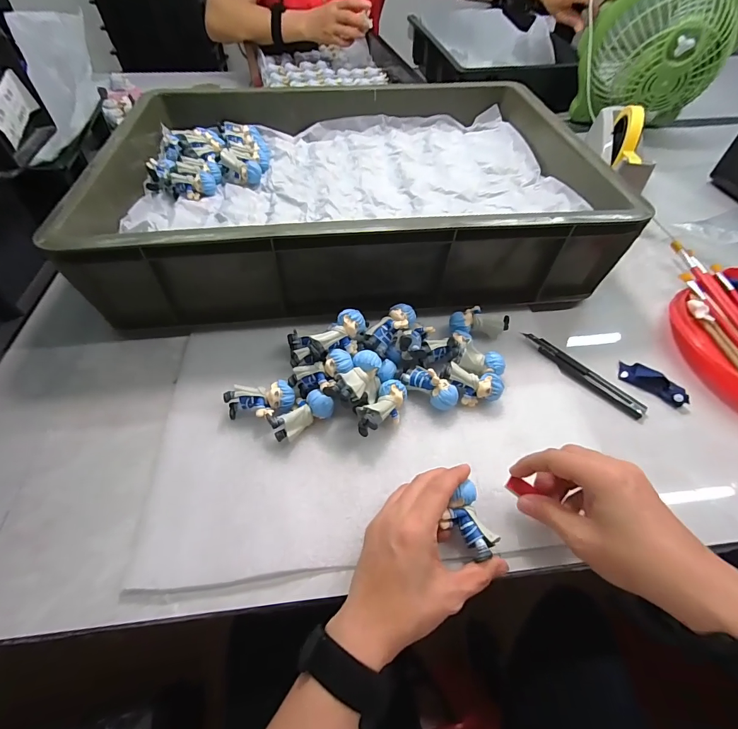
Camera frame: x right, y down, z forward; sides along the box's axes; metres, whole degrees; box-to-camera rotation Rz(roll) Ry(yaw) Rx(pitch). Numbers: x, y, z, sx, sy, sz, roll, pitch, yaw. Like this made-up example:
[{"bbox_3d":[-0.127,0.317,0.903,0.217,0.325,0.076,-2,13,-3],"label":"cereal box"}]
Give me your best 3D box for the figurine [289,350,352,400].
[{"bbox_3d":[-0.046,0.009,0.365,0.063,0.023,0.029,-26,56,15],"label":"figurine"}]

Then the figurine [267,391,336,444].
[{"bbox_3d":[-0.064,0.046,0.358,0.058,0.026,0.032,-32,62,-20],"label":"figurine"}]

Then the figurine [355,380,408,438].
[{"bbox_3d":[0.014,0.041,0.358,0.030,0.033,0.063,32,61,19],"label":"figurine"}]

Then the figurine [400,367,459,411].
[{"bbox_3d":[0.060,0.023,0.374,0.058,0.032,0.024,34,62,20],"label":"figurine"}]

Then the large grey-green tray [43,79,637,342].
[{"bbox_3d":[-0.024,-0.253,0.511,0.577,0.115,0.407,-4,56,-3],"label":"large grey-green tray"}]

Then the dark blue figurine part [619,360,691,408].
[{"bbox_3d":[0.298,0.019,0.394,0.065,0.011,0.024,36,63,22],"label":"dark blue figurine part"}]

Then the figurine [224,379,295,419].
[{"bbox_3d":[-0.104,0.038,0.365,0.063,0.028,0.031,-10,56,-7],"label":"figurine"}]

